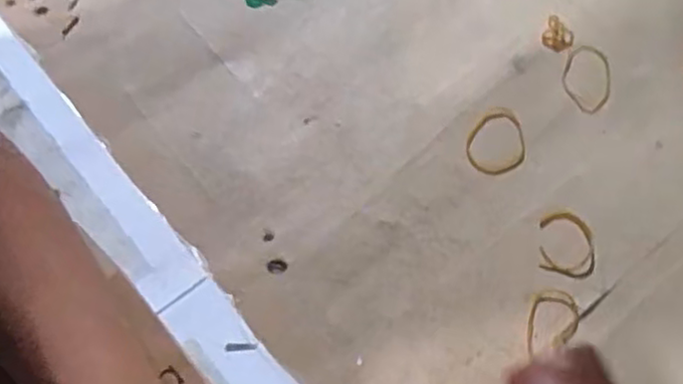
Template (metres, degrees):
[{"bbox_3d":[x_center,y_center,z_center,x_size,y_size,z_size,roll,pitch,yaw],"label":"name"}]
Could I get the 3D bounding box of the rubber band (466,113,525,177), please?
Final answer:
[{"bbox_3d":[0.100,-0.031,0.453,0.037,0.006,0.044,8,61,6],"label":"rubber band"}]

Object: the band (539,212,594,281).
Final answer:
[{"bbox_3d":[0.135,0.032,0.420,0.033,0.005,0.040,9,61,6],"label":"band"}]

